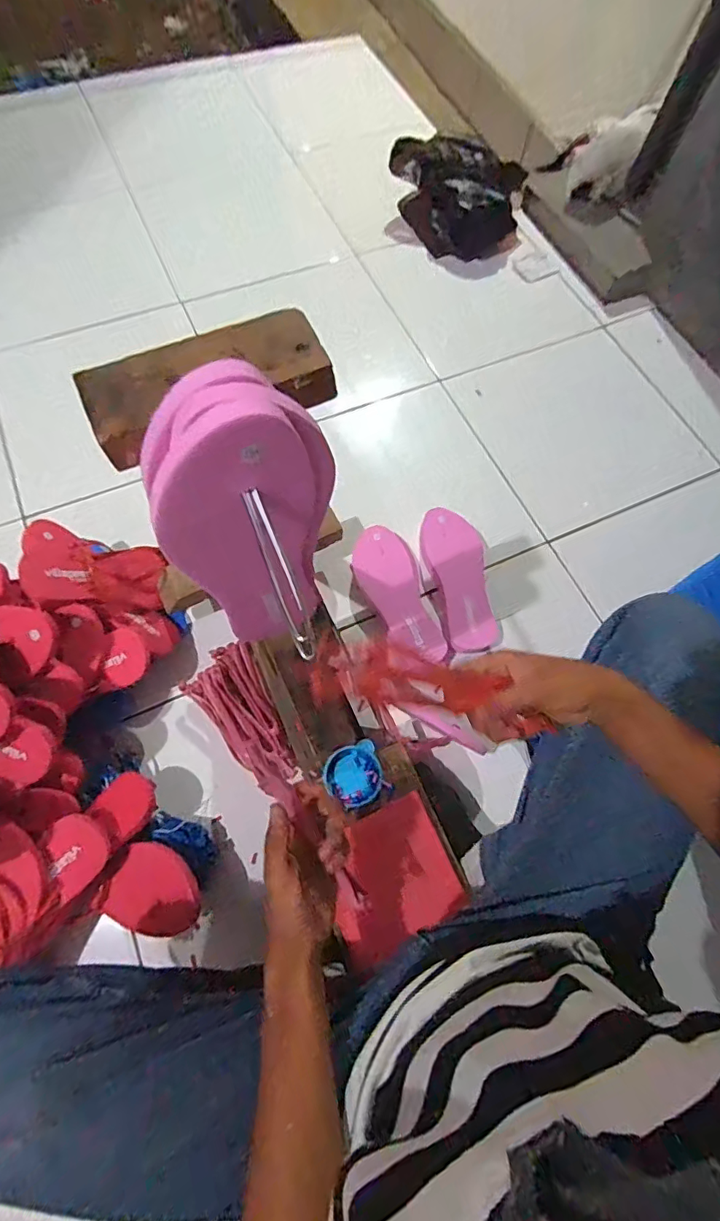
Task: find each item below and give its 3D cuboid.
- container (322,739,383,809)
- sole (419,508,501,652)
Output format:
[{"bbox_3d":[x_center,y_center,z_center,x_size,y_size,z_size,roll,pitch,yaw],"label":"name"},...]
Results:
[{"bbox_3d":[-0.008,0.207,0.651,0.069,0.014,0.072,1,69,-2],"label":"container"},{"bbox_3d":[0.160,-0.056,0.827,0.089,0.046,0.243,-11,70,-6],"label":"sole"}]

